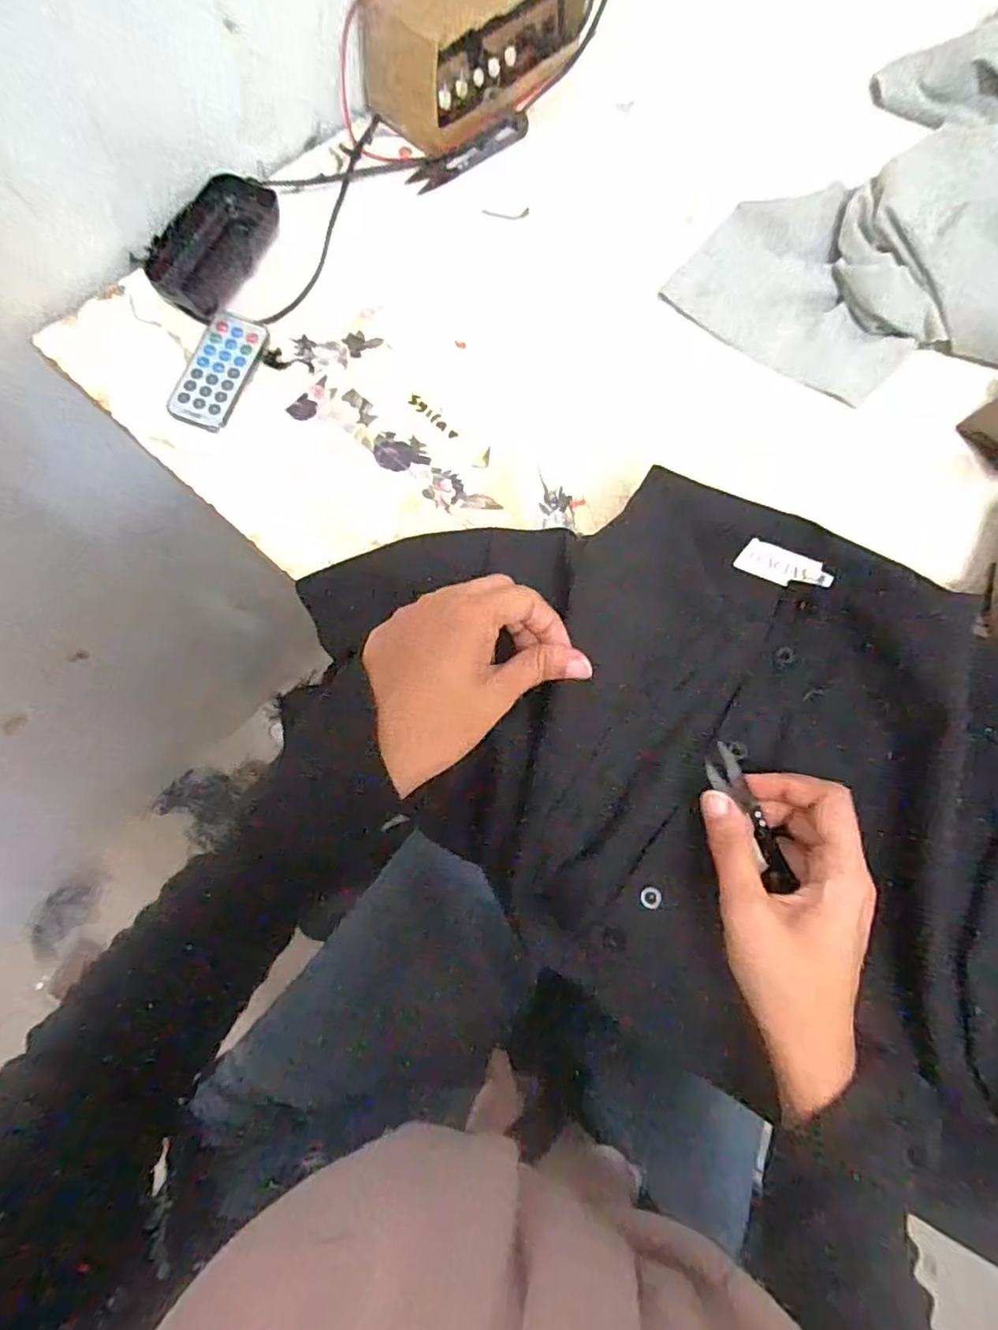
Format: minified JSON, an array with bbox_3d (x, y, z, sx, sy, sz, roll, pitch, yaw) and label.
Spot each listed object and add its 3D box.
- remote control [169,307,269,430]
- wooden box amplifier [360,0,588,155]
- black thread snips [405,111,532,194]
[{"bbox_3d":[-0.188,-0.199,0.422,0.040,0.005,0.088,22,75,-10],"label":"remote control"},{"bbox_3d":[-0.009,-0.488,0.478,0.194,0.089,0.082,-42,78,-12],"label":"wooden box amplifier"},{"bbox_3d":[-0.023,-0.402,0.489,0.108,0.006,0.025,-35,76,-10],"label":"black thread snips"}]

